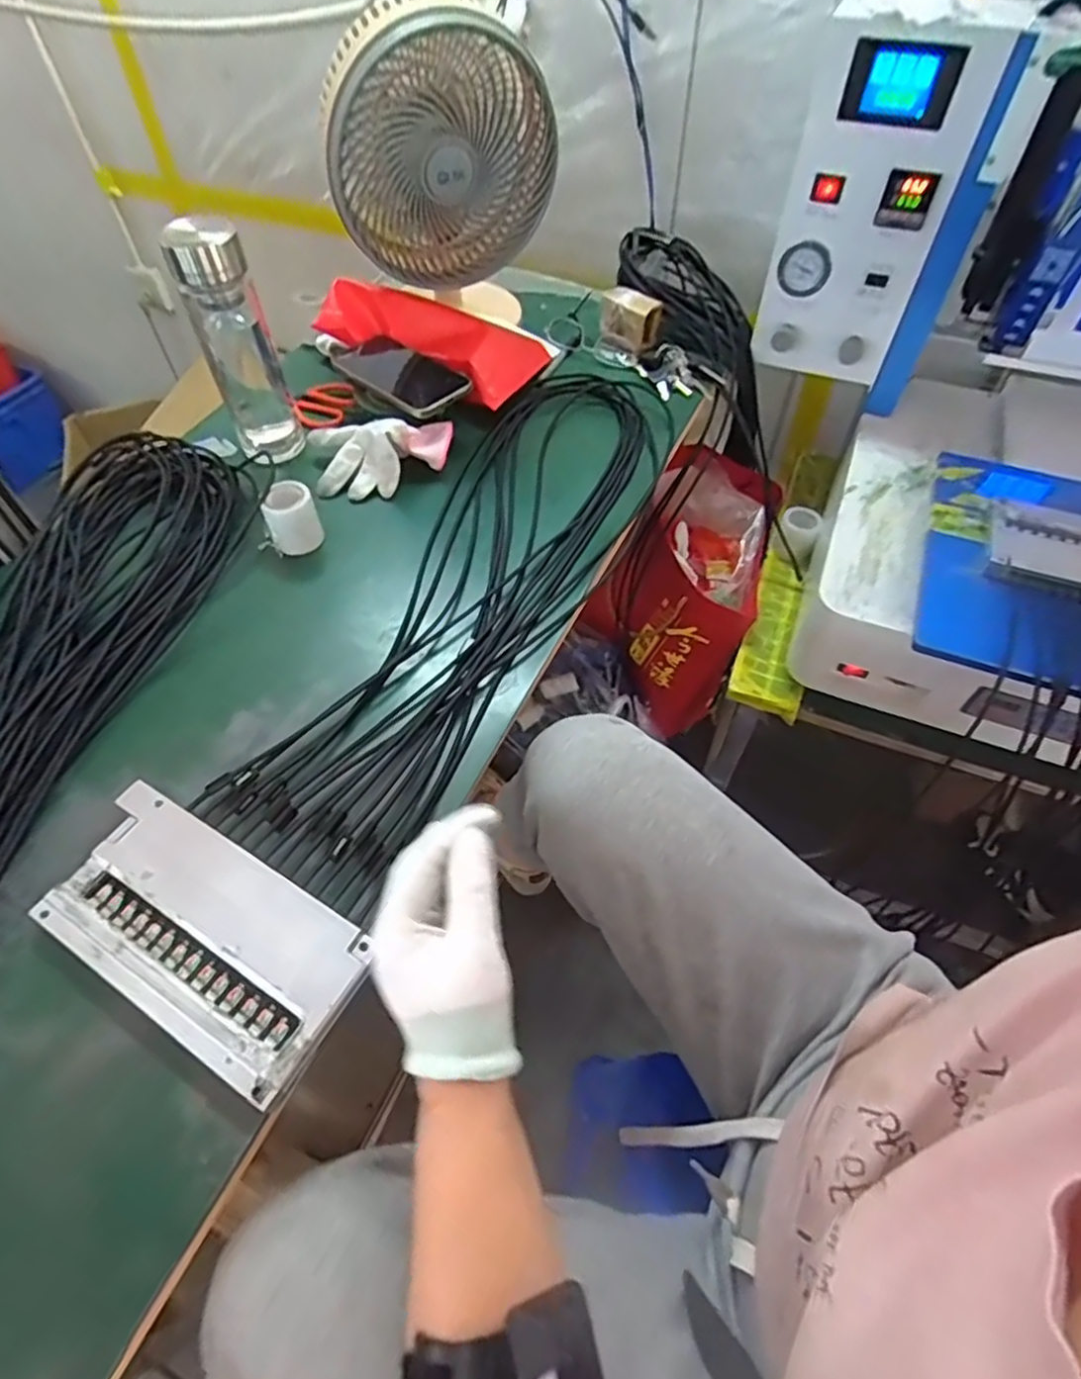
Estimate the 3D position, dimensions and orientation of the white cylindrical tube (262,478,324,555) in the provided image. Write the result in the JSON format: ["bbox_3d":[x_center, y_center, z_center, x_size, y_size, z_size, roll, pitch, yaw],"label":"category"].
[{"bbox_3d":[-0.231,-0.160,0.615,0.043,0.052,0.040,-19,55,-13],"label":"white cylindrical tube"}]

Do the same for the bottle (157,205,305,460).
[{"bbox_3d":[-0.291,-0.337,0.631,0.069,0.187,0.072,-19,55,-13],"label":"bottle"}]

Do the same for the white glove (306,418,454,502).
[{"bbox_3d":[-0.166,-0.242,0.670,0.148,0.055,0.078,-1,53,-1],"label":"white glove"}]

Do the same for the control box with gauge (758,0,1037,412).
[{"bbox_3d":[0.359,-0.506,0.710,0.197,0.304,0.117,23,56,17],"label":"control box with gauge"}]

